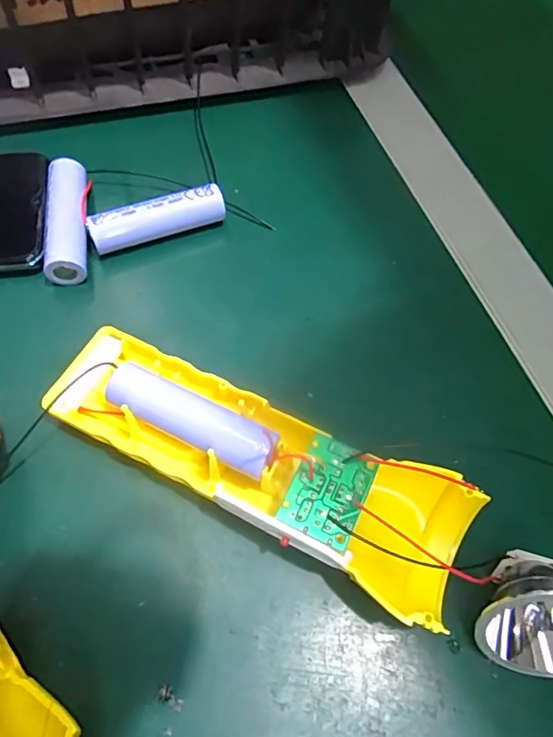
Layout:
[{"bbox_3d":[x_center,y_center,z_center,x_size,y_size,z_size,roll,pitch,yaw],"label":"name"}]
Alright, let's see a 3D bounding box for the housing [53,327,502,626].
[{"bbox_3d":[-0.009,0.032,0.188,0.160,0.034,0.049,29,64,8],"label":"housing"}]

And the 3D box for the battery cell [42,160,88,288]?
[{"bbox_3d":[-0.101,-0.071,0.242,0.019,0.020,0.064,-5,64,-9],"label":"battery cell"}]

